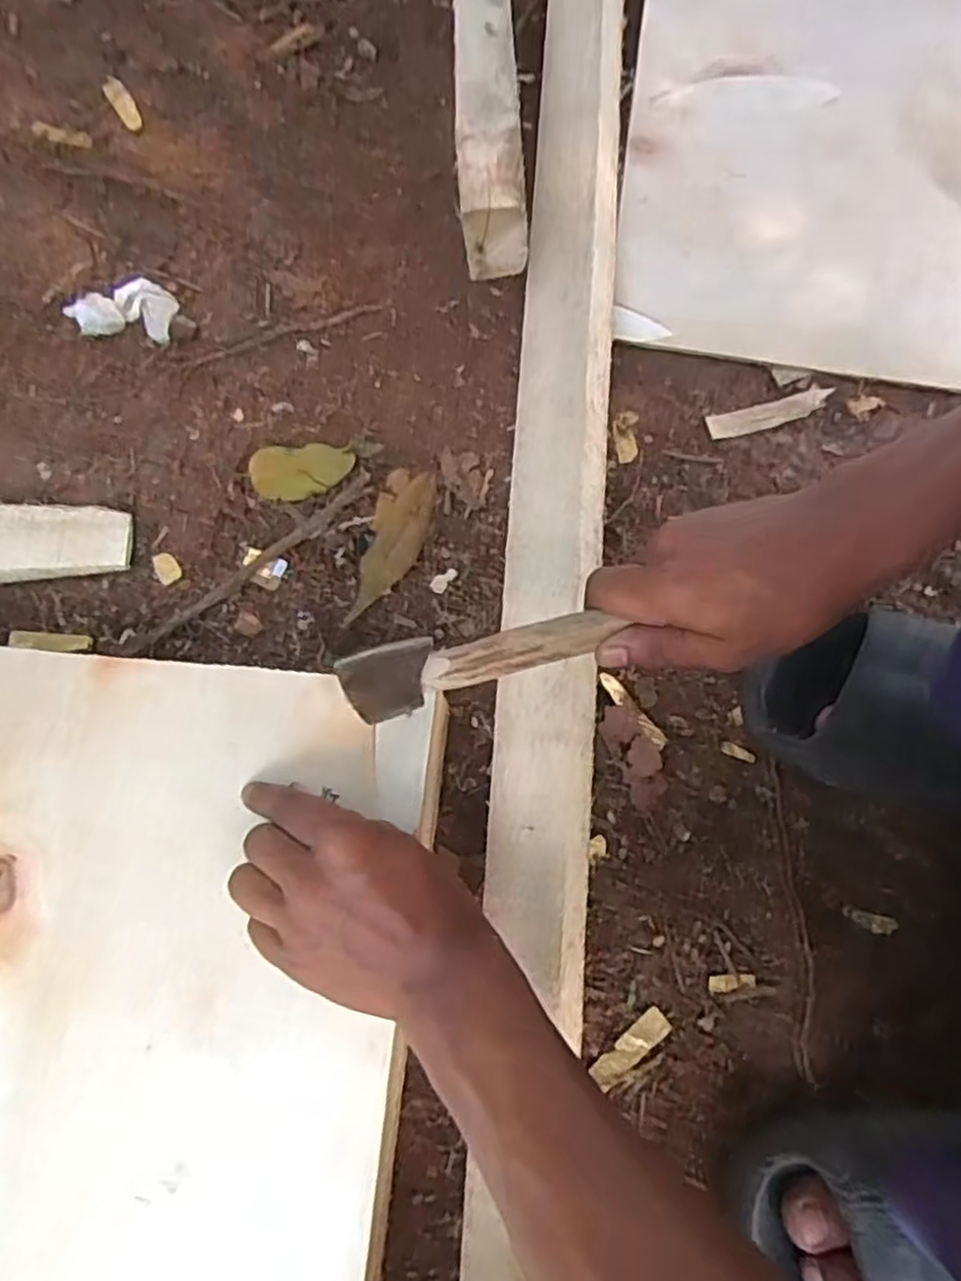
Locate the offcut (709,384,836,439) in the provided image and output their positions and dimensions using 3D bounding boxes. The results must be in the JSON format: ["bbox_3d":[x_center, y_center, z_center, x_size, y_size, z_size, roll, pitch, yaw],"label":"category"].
[{"bbox_3d":[0.216,-0.170,0.558,0.097,0.004,0.022,-16,75,-7],"label":"offcut"}]

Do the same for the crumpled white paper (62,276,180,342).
[{"bbox_3d":[-0.270,-0.252,0.570,0.077,0.024,0.043,3,73,-1],"label":"crumpled white paper"}]

